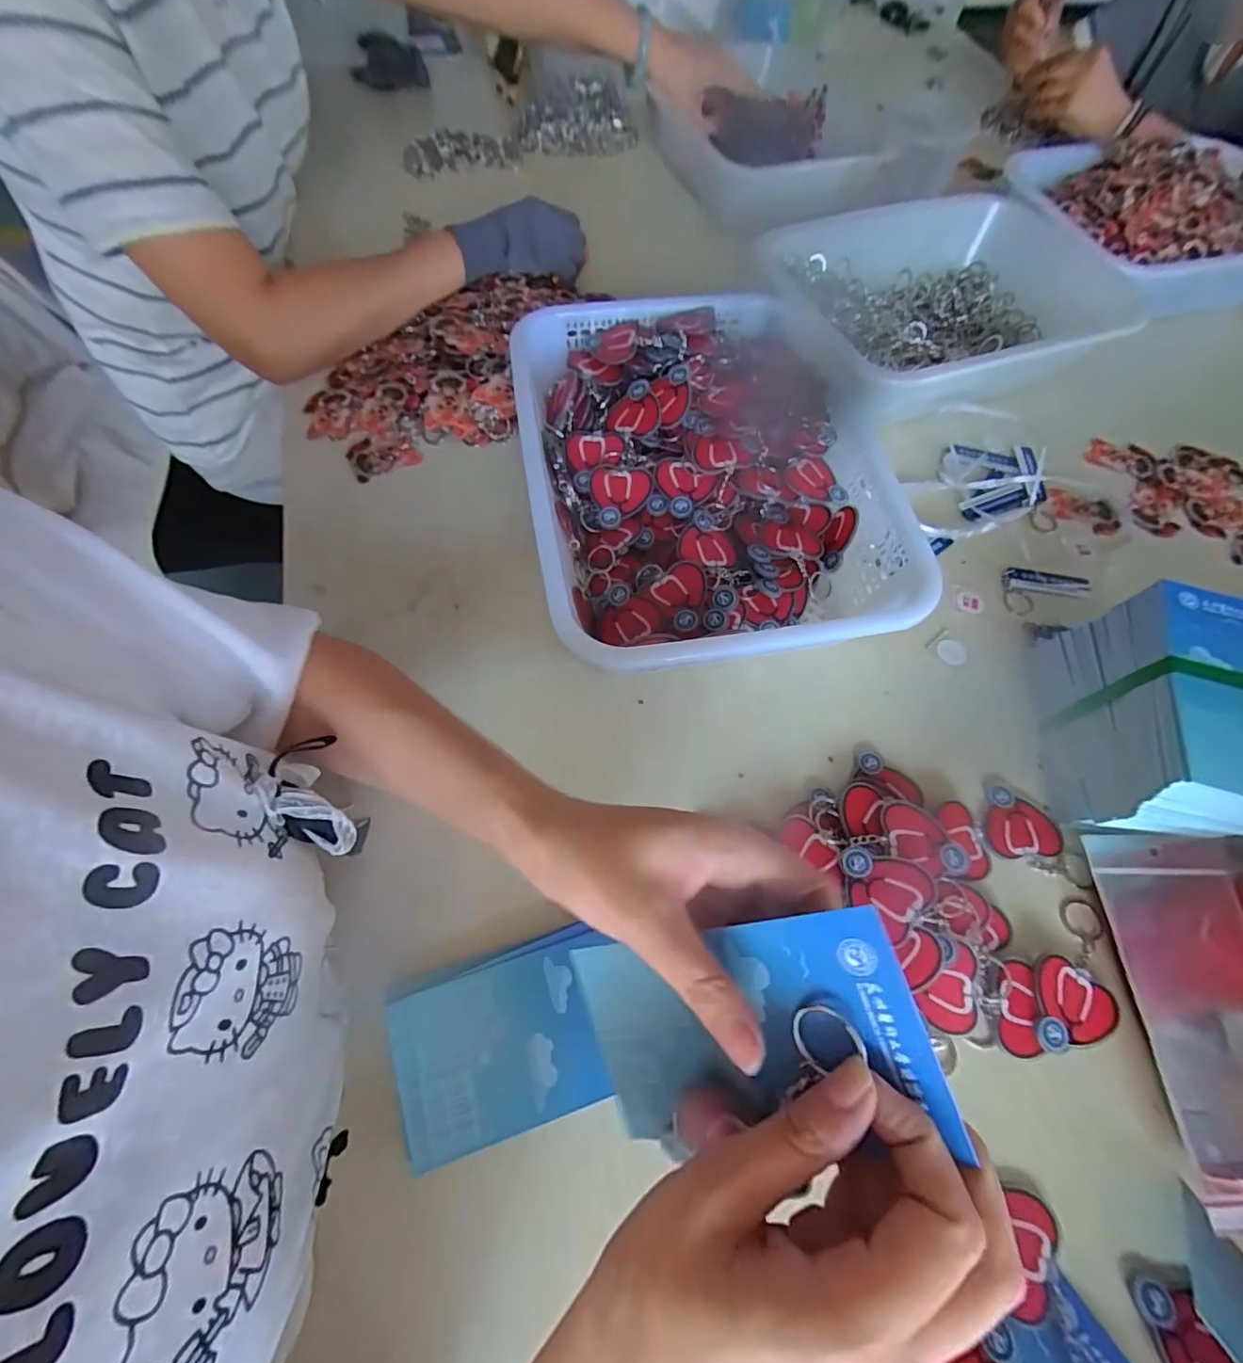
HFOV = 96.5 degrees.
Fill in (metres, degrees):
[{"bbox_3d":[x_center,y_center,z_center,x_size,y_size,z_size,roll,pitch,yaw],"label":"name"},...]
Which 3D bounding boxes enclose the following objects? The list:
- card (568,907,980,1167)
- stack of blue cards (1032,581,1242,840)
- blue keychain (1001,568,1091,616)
[{"bbox_3d":[0.042,0.133,0.210,0.135,0.004,0.074,-25,80,31],"label":"card"},{"bbox_3d":[0.349,0.029,0.360,0.085,0.107,0.136,14,64,4],"label":"stack of blue cards"},{"bbox_3d":[0.362,-0.075,0.471,0.073,0.004,0.043,7,64,0],"label":"blue keychain"}]

